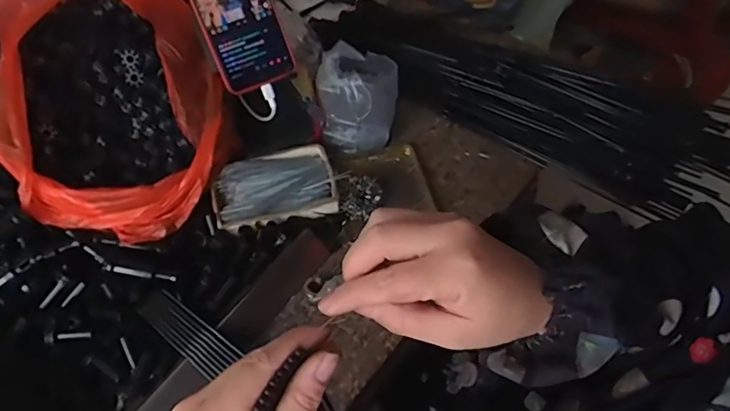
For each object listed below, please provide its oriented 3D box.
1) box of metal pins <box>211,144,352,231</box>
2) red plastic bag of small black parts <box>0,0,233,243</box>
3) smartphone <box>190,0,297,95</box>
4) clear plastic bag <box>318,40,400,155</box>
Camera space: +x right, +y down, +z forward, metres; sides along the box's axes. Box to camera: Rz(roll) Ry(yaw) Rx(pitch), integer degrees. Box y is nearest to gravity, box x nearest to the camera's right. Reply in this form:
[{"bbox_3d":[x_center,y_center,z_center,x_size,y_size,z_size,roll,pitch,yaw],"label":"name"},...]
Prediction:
[{"bbox_3d":[-0.094,-0.017,0.566,0.132,0.023,0.085,-18,56,-9],"label":"box of metal pins"},{"bbox_3d":[-0.255,-0.111,0.499,0.215,0.213,0.225,8,56,8],"label":"red plastic bag of small black parts"},{"bbox_3d":[-0.128,-0.199,0.523,0.077,0.162,0.008,-24,20,-13],"label":"smartphone"},{"bbox_3d":[-0.009,-0.131,0.621,0.091,0.076,0.119,4,56,6],"label":"clear plastic bag"}]

